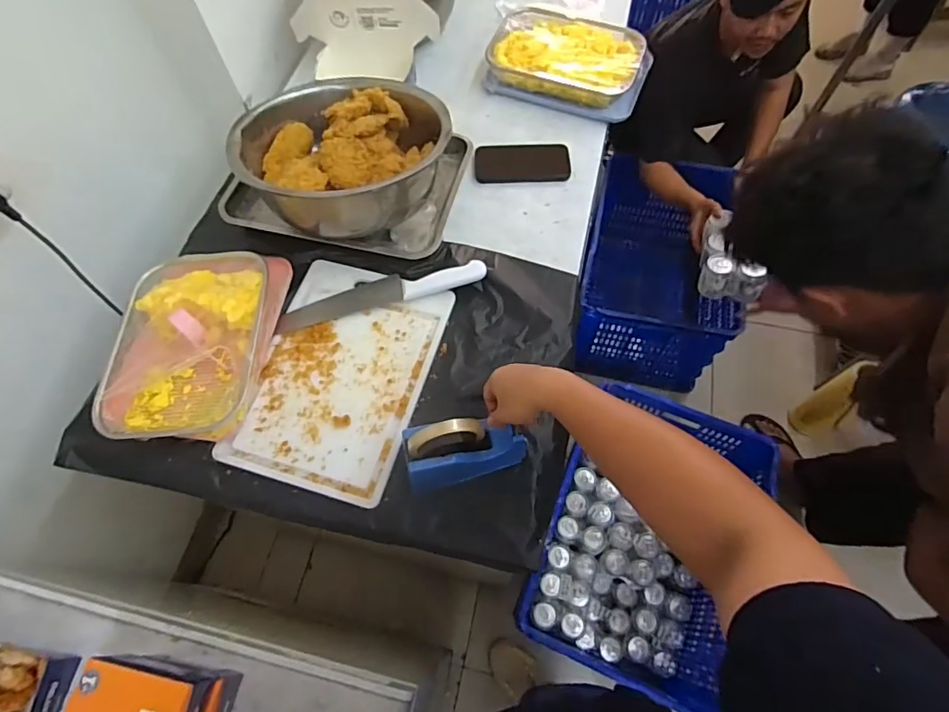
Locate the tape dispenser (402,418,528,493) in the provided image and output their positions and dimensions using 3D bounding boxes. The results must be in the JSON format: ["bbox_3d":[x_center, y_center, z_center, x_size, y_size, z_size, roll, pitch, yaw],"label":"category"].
[{"bbox_3d":[-0.010,0.127,0.663,0.160,0.103,0.071,-10,64,-3],"label":"tape dispenser"}]

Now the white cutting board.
[{"bbox_3d":[-0.194,0.024,0.756,0.243,0.015,0.345,13,65,8],"label":"white cutting board"}]

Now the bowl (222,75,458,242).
[{"bbox_3d":[-0.208,-0.336,0.832,0.312,0.111,0.287,-1,64,1],"label":"bowl"}]

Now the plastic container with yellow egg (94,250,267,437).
[{"bbox_3d":[-0.420,-0.024,0.752,0.224,0.055,0.292,-1,64,1],"label":"plastic container with yellow egg"}]

